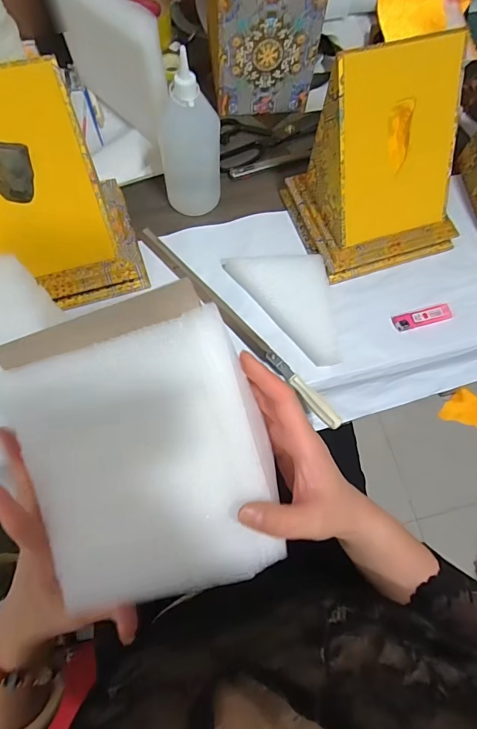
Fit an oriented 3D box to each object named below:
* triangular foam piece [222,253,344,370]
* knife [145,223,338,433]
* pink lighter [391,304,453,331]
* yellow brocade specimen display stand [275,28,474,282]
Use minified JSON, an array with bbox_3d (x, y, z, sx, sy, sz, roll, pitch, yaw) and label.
[{"bbox_3d":[0.079,-0.091,0.519,0.093,0.038,0.190,-35,76,-14],"label":"triangular foam piece"},{"bbox_3d":[-0.005,-0.058,0.514,0.024,0.021,0.361,-41,77,-15],"label":"knife"},{"bbox_3d":[0.244,-0.062,0.525,0.078,0.011,0.021,-12,71,-7],"label":"pink lighter"},{"bbox_3d":[0.186,-0.240,0.492,0.191,0.193,0.161,-17,72,-9],"label":"yellow brocade specimen display stand"}]

